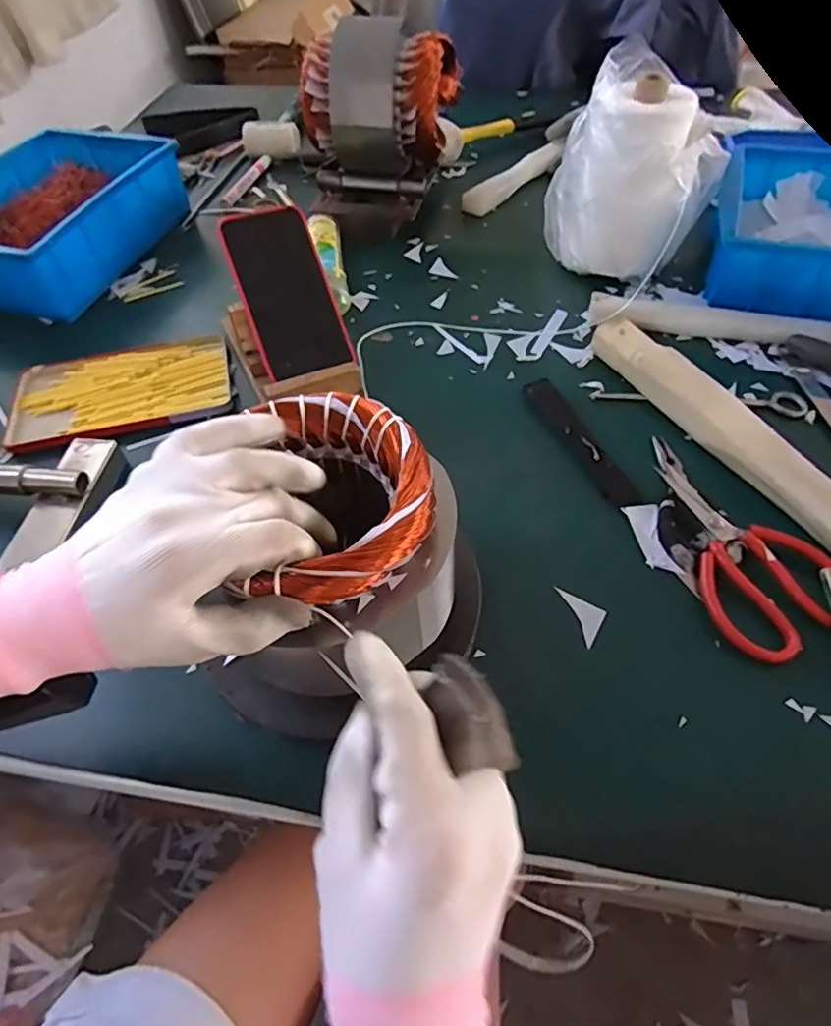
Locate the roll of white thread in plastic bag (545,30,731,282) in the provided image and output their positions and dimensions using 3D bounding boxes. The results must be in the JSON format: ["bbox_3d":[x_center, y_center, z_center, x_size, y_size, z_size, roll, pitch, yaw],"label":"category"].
[{"bbox_3d":[0.218,-0.355,0.582,0.157,0.164,0.113,32,61,22],"label":"roll of white thread in plastic bag"}]

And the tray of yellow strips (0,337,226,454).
[{"bbox_3d":[-0.279,-0.115,0.540,0.195,0.018,0.116,-13,54,-8],"label":"tray of yellow strips"}]

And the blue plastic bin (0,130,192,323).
[{"bbox_3d":[-0.424,-0.344,0.672,0.207,0.095,0.279,9,55,8],"label":"blue plastic bin"}]

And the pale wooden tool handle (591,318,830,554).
[{"bbox_3d":[0.261,-0.058,0.447,0.038,0.023,0.329,-24,57,-15],"label":"pale wooden tool handle"}]

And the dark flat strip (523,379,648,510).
[{"bbox_3d":[0.138,-0.062,0.475,0.027,0.004,0.154,-18,55,-11],"label":"dark flat strip"}]

